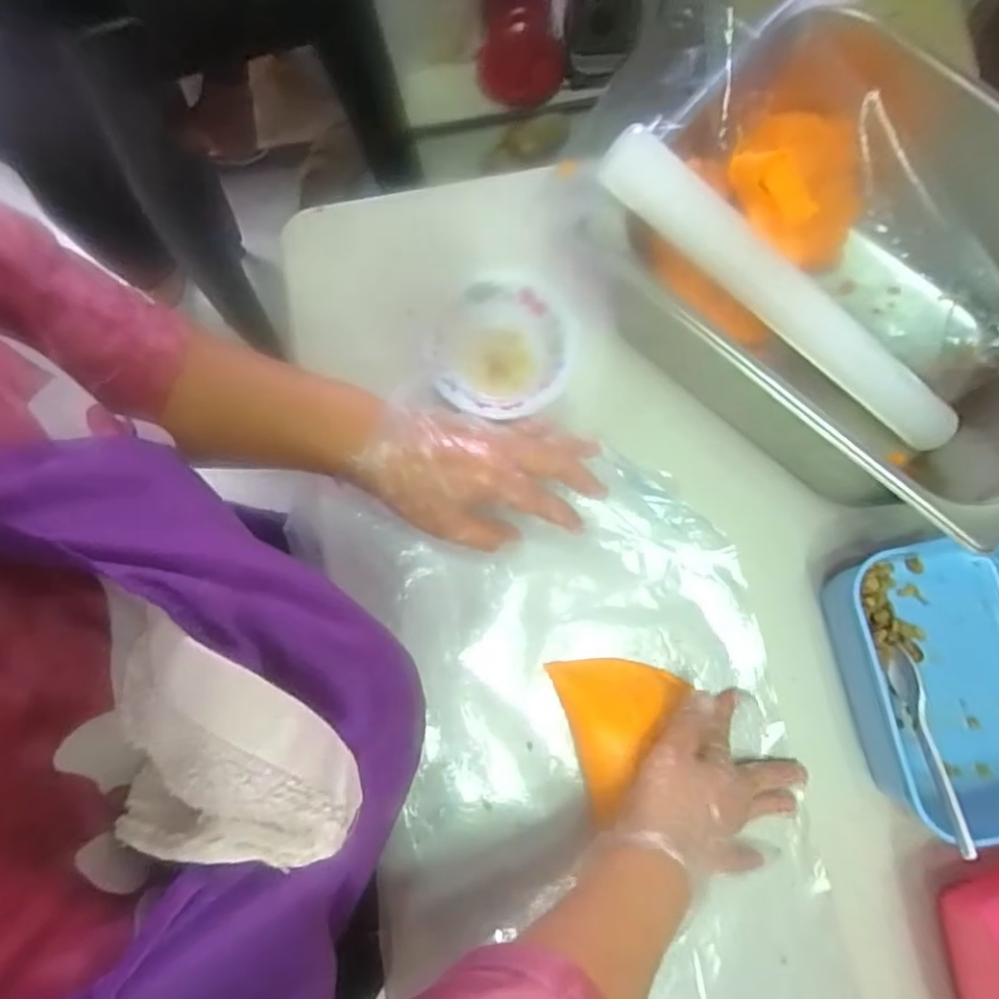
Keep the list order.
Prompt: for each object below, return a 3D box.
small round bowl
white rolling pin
[{"bbox_3d":[-0.002,-0.123,0.538,0.111,0.049,0.112,0,79,1],"label":"small round bowl"},{"bbox_3d":[0.208,-0.138,0.462,0.341,0.038,0.045,29,79,-21],"label":"white rolling pin"}]

